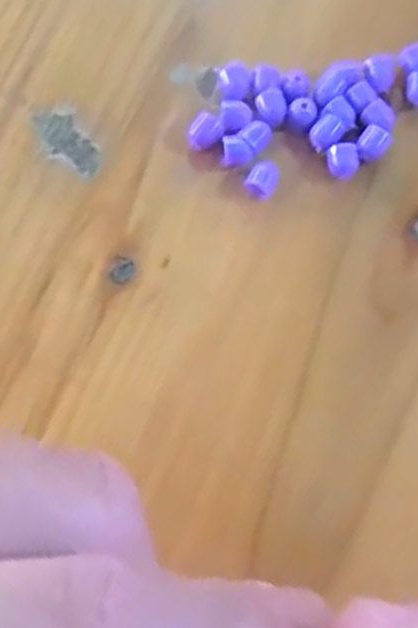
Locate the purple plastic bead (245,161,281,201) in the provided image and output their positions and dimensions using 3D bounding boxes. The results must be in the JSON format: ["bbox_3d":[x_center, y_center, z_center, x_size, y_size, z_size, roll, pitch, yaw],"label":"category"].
[{"bbox_3d":[0.015,-0.037,0.219,0.008,0.007,0.009,35,77,8],"label":"purple plastic bead"}]

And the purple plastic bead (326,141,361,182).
[{"bbox_3d":[0.037,-0.042,0.220,0.009,0.007,0.010,19,76,4],"label":"purple plastic bead"}]

